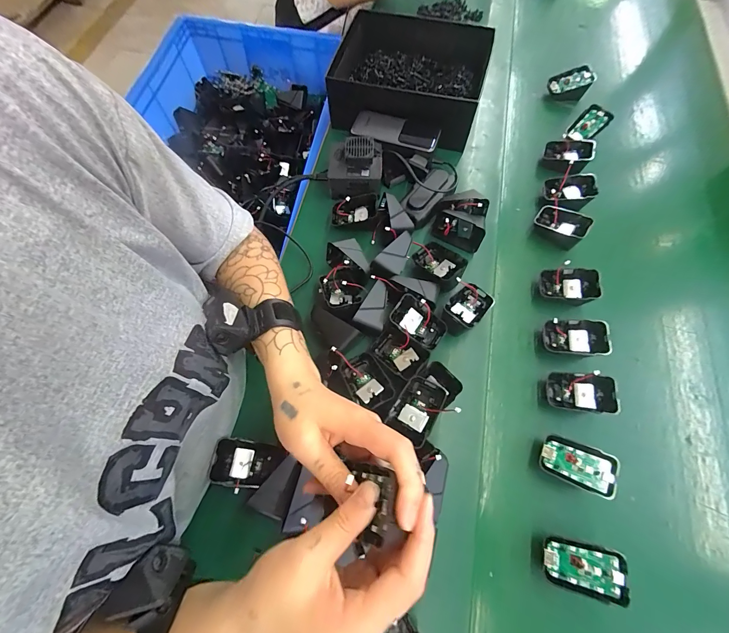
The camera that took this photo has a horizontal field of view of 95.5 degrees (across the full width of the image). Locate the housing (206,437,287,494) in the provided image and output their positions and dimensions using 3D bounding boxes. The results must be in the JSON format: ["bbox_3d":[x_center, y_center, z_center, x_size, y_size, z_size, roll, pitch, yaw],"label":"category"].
[{"bbox_3d":[-0.123,0.154,0.347,0.066,0.030,0.046,18,62,-11],"label":"housing"}]

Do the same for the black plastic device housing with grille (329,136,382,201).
[{"bbox_3d":[-0.014,-0.214,0.488,0.078,0.049,0.082,1,68,0],"label":"black plastic device housing with grille"}]

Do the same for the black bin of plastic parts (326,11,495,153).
[{"bbox_3d":[0.066,-0.396,0.551,0.250,0.085,0.190,17,69,6],"label":"black bin of plastic parts"}]

